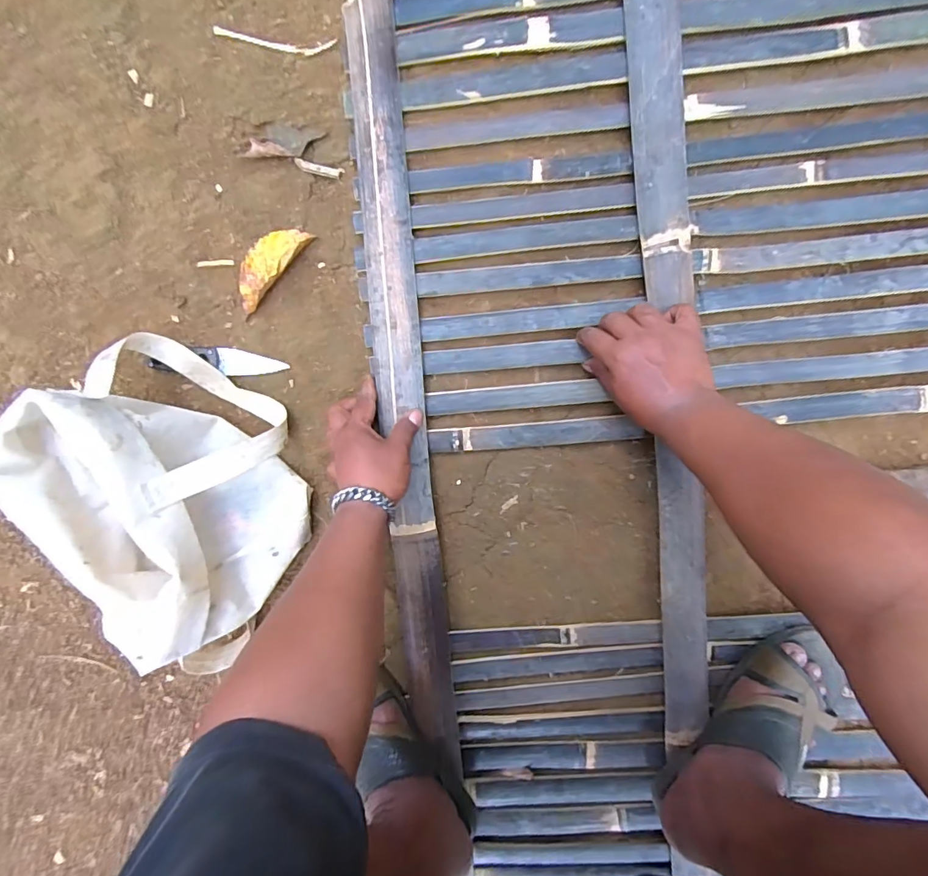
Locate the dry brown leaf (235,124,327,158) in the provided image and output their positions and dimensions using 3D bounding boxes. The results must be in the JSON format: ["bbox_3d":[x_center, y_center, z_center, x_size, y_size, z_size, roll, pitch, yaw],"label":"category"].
[{"bbox_3d":[-0.192,-0.311,0.507,0.088,0.013,0.035,-19,96,-12],"label":"dry brown leaf"}]

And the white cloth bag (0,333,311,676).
[{"bbox_3d":[-0.292,0.060,0.482,0.245,0.147,0.227,31,98,-1],"label":"white cloth bag"}]

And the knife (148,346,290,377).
[{"bbox_3d":[-0.273,-0.085,0.536,0.150,0.012,0.030,4,97,2],"label":"knife"}]

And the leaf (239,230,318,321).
[{"bbox_3d":[-0.210,-0.184,0.515,0.042,0.022,0.108,43,97,-3],"label":"leaf"}]

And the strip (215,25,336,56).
[{"bbox_3d":[-0.200,-0.416,0.510,0.126,0.008,0.018,7,97,2],"label":"strip"}]

